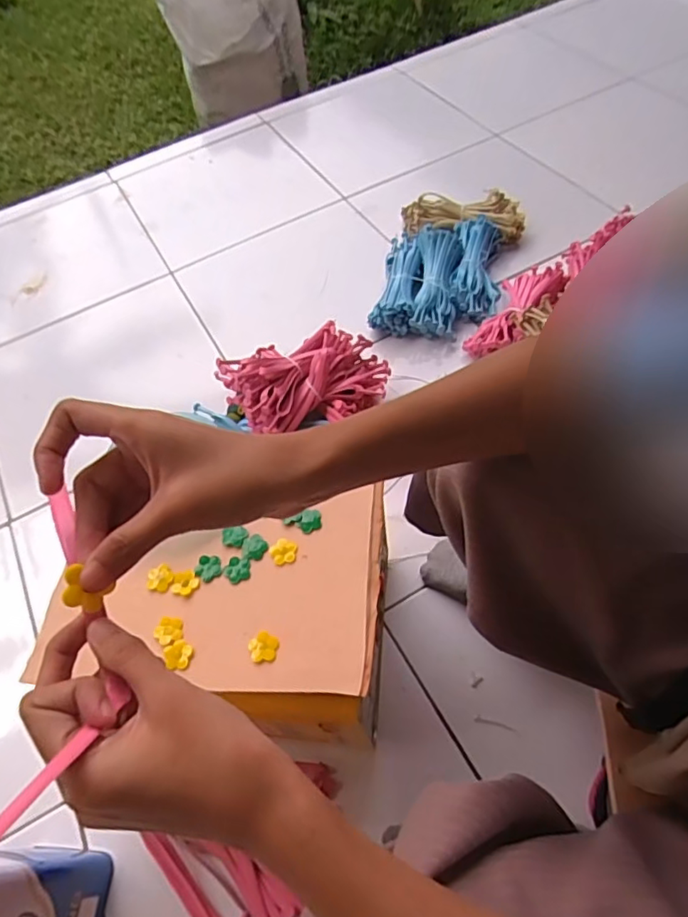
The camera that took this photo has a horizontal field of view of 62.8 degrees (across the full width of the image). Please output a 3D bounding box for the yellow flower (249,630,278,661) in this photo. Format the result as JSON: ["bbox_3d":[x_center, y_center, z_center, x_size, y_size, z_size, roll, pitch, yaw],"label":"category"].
[{"bbox_3d":[-0.066,0.153,0.458,0.023,0.006,0.023,-3,57,5],"label":"yellow flower"}]

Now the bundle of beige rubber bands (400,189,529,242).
[{"bbox_3d":[0.221,-0.450,1.054,0.225,0.058,0.078,4,58,9],"label":"bundle of beige rubber bands"}]

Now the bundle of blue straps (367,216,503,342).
[{"bbox_3d":[0.168,-0.315,0.981,0.200,0.087,0.245,9,59,12],"label":"bundle of blue straps"}]

